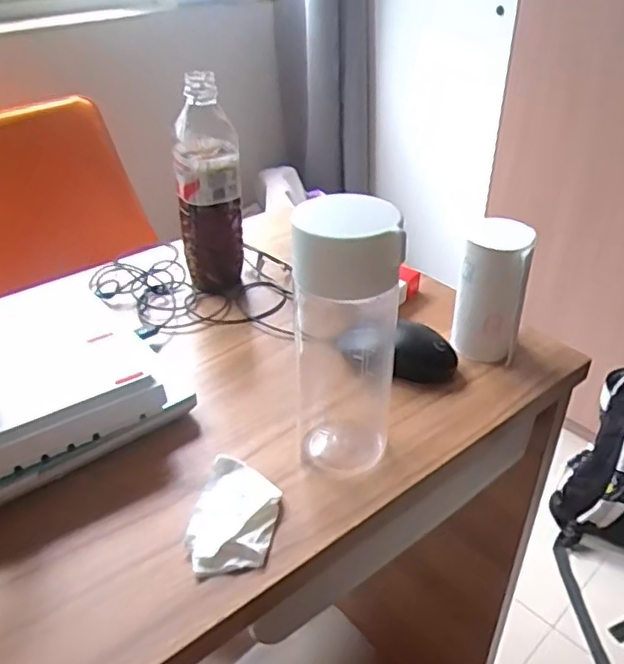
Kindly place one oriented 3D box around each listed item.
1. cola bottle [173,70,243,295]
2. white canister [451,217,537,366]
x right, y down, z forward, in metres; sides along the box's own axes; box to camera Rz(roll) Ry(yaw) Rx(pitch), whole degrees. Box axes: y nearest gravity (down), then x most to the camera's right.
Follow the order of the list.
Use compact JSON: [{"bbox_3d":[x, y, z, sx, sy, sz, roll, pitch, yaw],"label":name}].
[{"bbox_3d":[-0.110,-0.151,0.671,0.068,0.217,0.053,-5,34,-7],"label":"cola bottle"},{"bbox_3d":[0.166,-0.038,0.584,0.061,0.117,0.056,10,35,16],"label":"white canister"}]

